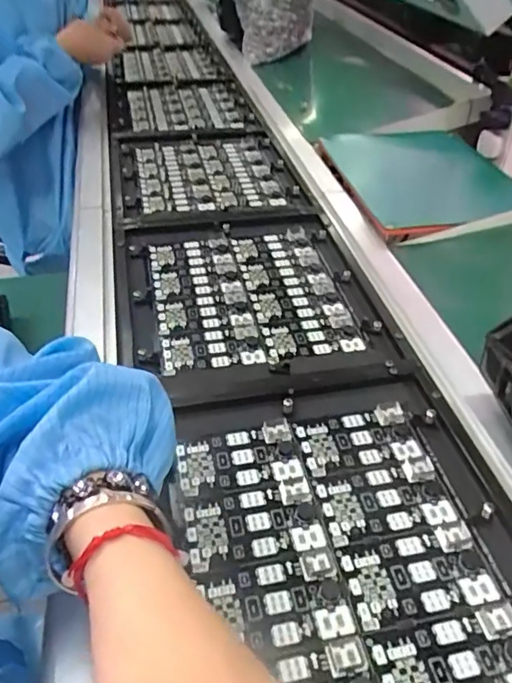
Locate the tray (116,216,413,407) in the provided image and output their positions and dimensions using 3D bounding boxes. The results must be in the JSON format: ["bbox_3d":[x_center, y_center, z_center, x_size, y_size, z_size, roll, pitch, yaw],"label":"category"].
[{"bbox_3d":[-0.013,-0.056,0.575,0.260,0.012,0.288,-8,43,-8],"label":"tray"}]

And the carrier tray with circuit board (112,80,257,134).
[{"bbox_3d":[-0.143,-0.450,1.018,0.250,0.025,0.273,-8,43,-8],"label":"carrier tray with circuit board"}]

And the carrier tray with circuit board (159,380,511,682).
[{"bbox_3d":[0.064,0.141,0.366,0.223,0.011,0.272,-8,43,-8],"label":"carrier tray with circuit board"}]

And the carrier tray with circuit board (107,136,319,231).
[{"bbox_3d":[-0.078,-0.254,0.790,0.256,0.016,0.297,-8,43,-9],"label":"carrier tray with circuit board"}]

